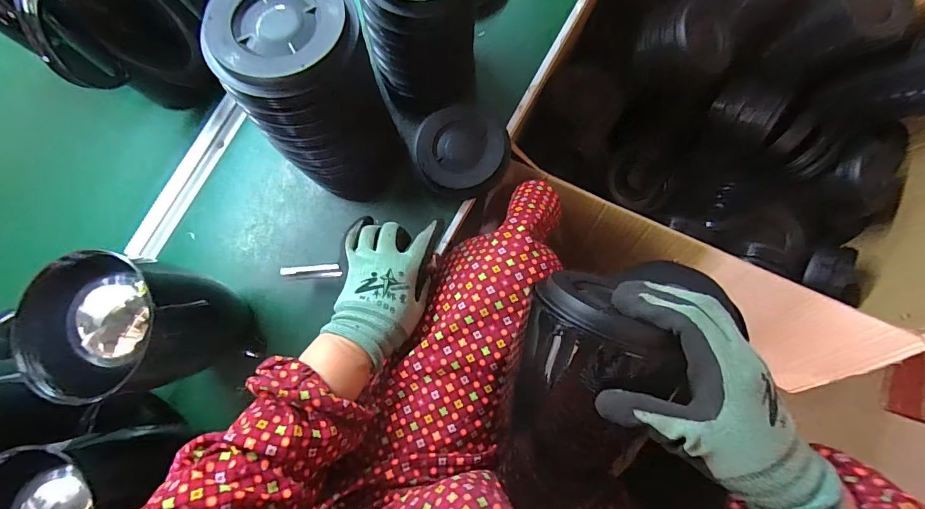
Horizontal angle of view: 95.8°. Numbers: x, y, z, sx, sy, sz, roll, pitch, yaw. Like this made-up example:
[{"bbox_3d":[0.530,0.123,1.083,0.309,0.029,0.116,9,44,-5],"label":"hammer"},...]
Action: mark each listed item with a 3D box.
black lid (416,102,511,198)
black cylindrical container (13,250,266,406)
[{"bbox_3d":[-0.002,-0.128,0.520,0.110,0.025,0.108,-1,82,5],"label":"black lid"},{"bbox_3d":[-0.329,0.077,0.446,0.131,0.188,0.127,-1,82,5],"label":"black cylindrical container"}]

